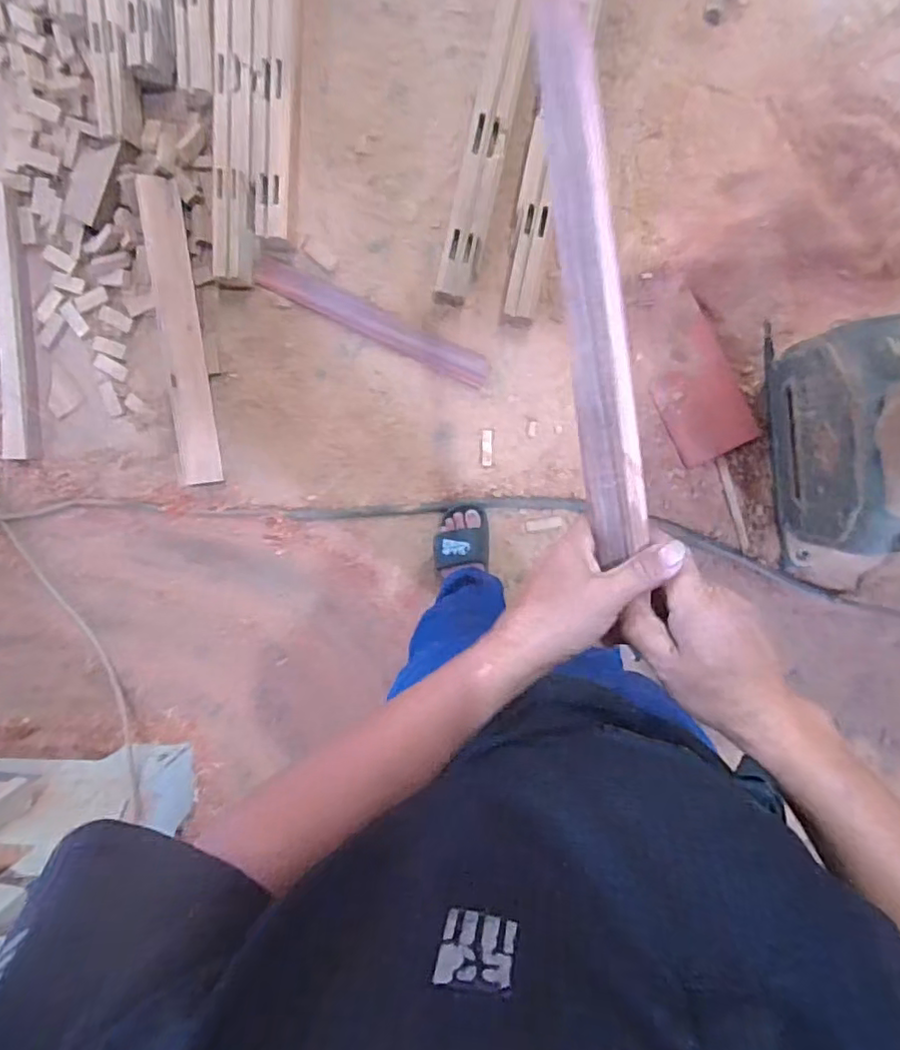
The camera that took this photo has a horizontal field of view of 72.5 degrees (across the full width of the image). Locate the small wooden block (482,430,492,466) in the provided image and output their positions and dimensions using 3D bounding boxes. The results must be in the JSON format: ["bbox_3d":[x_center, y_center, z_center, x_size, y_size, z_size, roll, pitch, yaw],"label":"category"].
[{"bbox_3d":[0.081,-0.166,1.324,0.021,0.007,0.076,2,94,5],"label":"small wooden block"}]

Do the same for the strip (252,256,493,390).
[{"bbox_3d":[-0.163,-0.434,1.314,0.531,0.025,0.066,26,96,3],"label":"strip"}]

